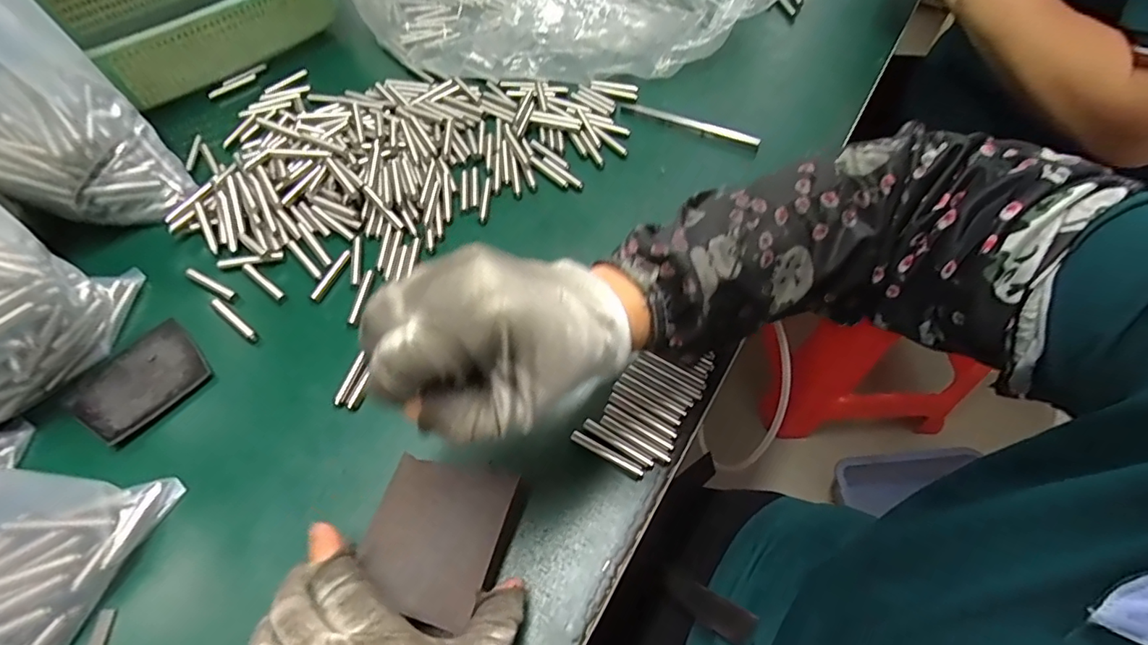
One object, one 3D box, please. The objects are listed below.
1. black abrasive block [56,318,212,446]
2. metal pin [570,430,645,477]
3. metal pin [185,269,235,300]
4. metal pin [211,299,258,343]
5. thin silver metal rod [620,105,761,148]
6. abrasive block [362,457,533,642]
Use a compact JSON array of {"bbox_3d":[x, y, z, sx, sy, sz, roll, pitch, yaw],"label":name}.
[{"bbox_3d":[-0.287,0.037,0.345,0.064,0.004,0.075,36,64,18],"label":"black abrasive block"},{"bbox_3d":[0.020,0.080,0.320,0.048,0.004,0.006,28,62,14],"label":"metal pin"},{"bbox_3d":[-0.270,-0.029,0.389,0.049,0.004,0.008,25,60,14],"label":"metal pin"},{"bbox_3d":[-0.240,-0.002,0.371,0.050,0.004,0.008,35,63,18],"label":"metal pin"},{"bbox_3d":[0.109,-0.190,0.496,0.134,0.008,0.008,23,60,11],"label":"thin silver metal rod"},{"bbox_3d":[-0.072,0.115,0.284,0.071,0.021,0.076,14,53,7],"label":"abrasive block"}]

